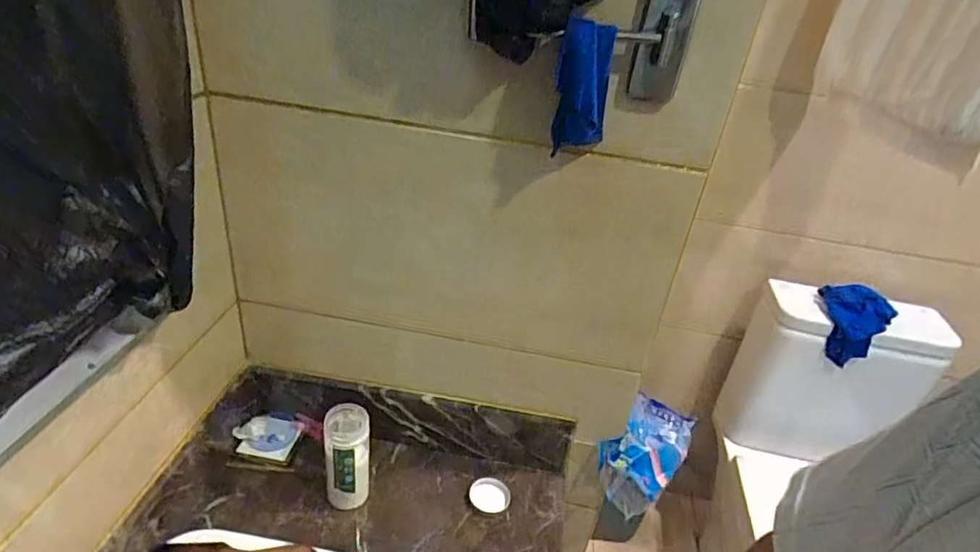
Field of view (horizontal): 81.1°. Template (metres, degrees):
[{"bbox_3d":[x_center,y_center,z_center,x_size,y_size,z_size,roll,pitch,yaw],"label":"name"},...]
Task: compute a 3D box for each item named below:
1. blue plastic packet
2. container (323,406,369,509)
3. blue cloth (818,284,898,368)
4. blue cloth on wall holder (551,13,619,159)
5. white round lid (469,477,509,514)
[{"bbox_3d":[0.254,0.273,0.944,0.136,0.065,0.248,48,42,7],"label":"blue plastic packet"},{"bbox_3d":[-0.200,0.254,0.801,0.059,0.143,0.063,-2,33,-15],"label":"container"},{"bbox_3d":[0.774,0.094,1.238,0.140,0.126,0.152,30,38,31],"label":"blue cloth"},{"bbox_3d":[0.103,-0.211,0.637,0.064,0.127,0.041,7,32,-1],"label":"blue cloth on wall holder"},{"bbox_3d":[0.000,0.328,0.853,0.059,0.014,0.056,6,32,-4],"label":"white round lid"}]

